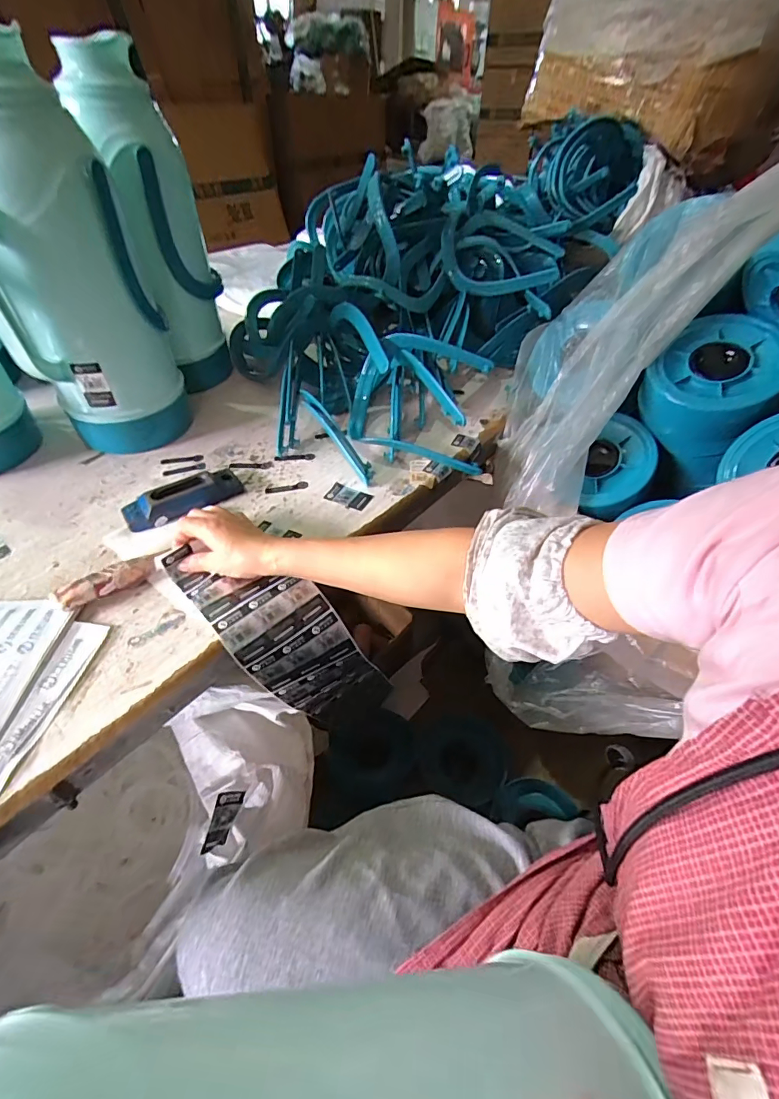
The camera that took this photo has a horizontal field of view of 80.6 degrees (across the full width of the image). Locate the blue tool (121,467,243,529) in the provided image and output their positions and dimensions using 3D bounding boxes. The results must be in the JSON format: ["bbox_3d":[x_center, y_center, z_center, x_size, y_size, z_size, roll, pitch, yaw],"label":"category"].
[{"bbox_3d":[-0.243,-0.062,0.544,0.132,0.026,0.046,-22,50,-21],"label":"blue tool"}]

